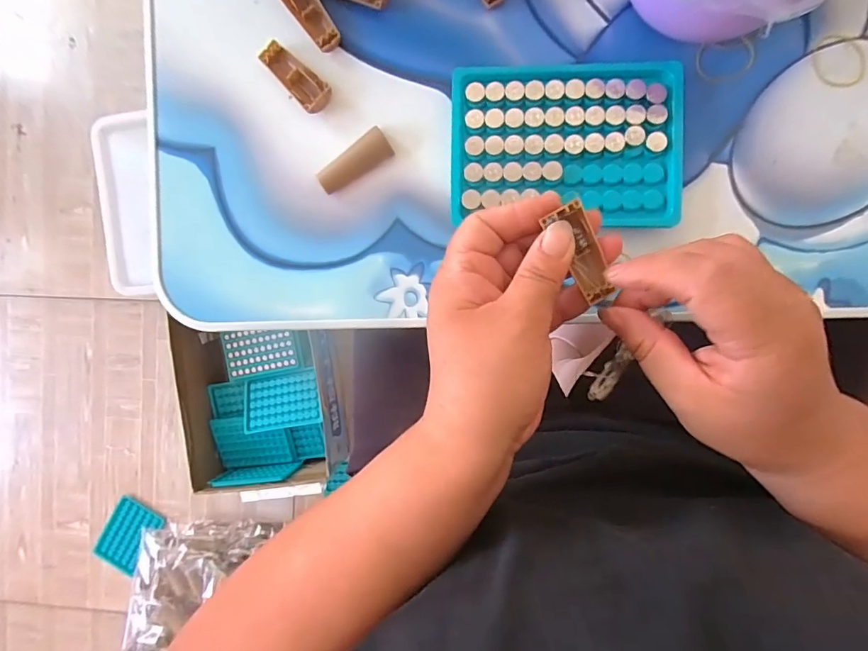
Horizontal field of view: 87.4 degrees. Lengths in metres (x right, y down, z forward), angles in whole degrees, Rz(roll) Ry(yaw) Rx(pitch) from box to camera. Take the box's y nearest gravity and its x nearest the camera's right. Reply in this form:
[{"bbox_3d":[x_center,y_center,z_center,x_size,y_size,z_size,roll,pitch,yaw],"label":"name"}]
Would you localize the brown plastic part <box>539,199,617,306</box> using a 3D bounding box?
[{"bbox_3d":[0.071,-0.035,0.222,0.020,0.004,0.049,-22,98,4],"label":"brown plastic part"}]

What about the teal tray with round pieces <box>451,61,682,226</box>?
[{"bbox_3d":[0.077,-0.109,0.271,0.132,0.016,0.098,1,90,4],"label":"teal tray with round pieces"}]

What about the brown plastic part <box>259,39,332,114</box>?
[{"bbox_3d":[-0.086,-0.156,0.285,0.020,0.010,0.052,-42,87,3],"label":"brown plastic part"}]

